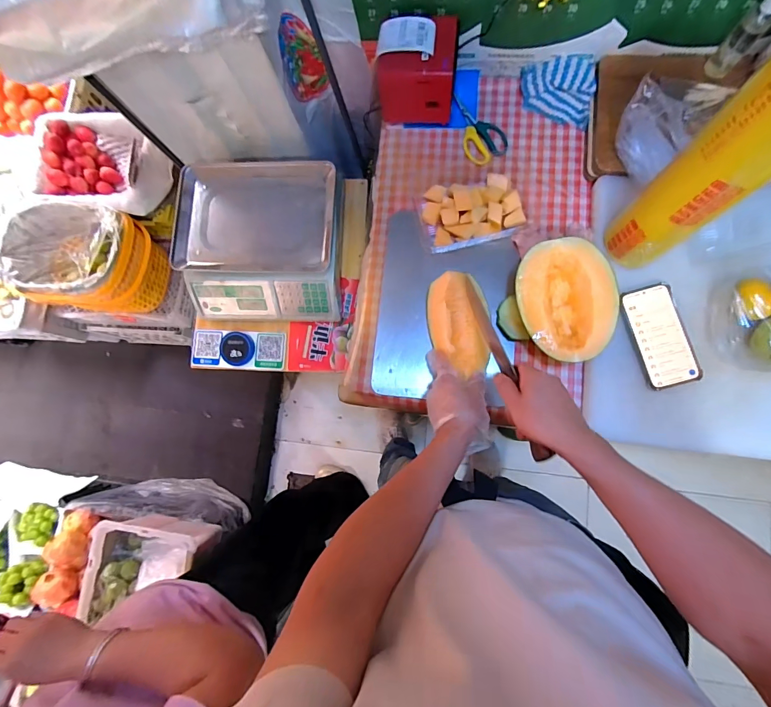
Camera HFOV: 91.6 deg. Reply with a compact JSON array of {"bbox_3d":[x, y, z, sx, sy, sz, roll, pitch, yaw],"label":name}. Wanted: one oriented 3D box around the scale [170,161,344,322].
[{"bbox_3d":[-0.261,-0.235,0.809,0.338,0.122,0.307,3,83,7],"label":"scale"}]

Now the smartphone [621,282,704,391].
[{"bbox_3d":[0.426,-0.028,0.581,0.080,0.011,0.158,-16,81,4],"label":"smartphone"}]

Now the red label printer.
[{"bbox_3d":[0.053,-0.482,0.644,0.134,0.112,0.104,0,82,6],"label":"red label printer"}]

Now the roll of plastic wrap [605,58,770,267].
[{"bbox_3d":[0.380,-0.211,0.427,0.095,0.337,0.091,-40,80,0],"label":"roll of plastic wrap"}]

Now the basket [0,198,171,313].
[{"bbox_3d":[-0.894,-0.280,1.142,0.351,0.243,0.284,10,84,8],"label":"basket"}]

